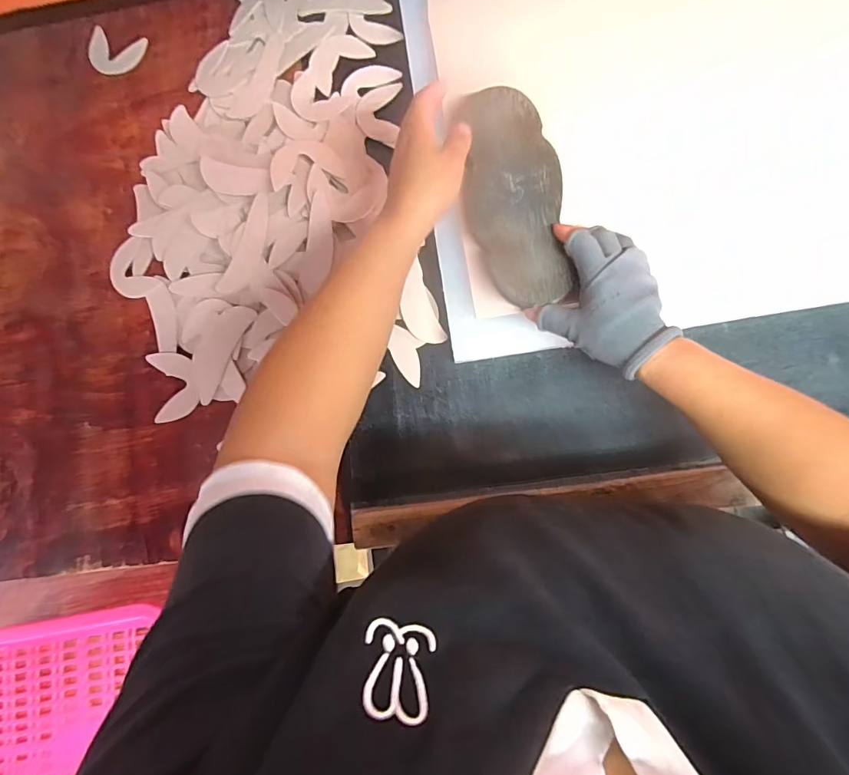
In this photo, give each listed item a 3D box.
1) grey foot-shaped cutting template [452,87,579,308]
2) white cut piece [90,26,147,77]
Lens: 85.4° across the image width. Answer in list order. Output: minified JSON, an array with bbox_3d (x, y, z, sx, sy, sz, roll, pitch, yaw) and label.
[{"bbox_3d":[0.082,-0.174,0.423,0.082,0.022,0.202,-11,83,4],"label":"grey foot-shaped cutting template"},{"bbox_3d":[-0.373,-0.401,0.553,0.074,0.004,0.055,16,85,8],"label":"white cut piece"}]

